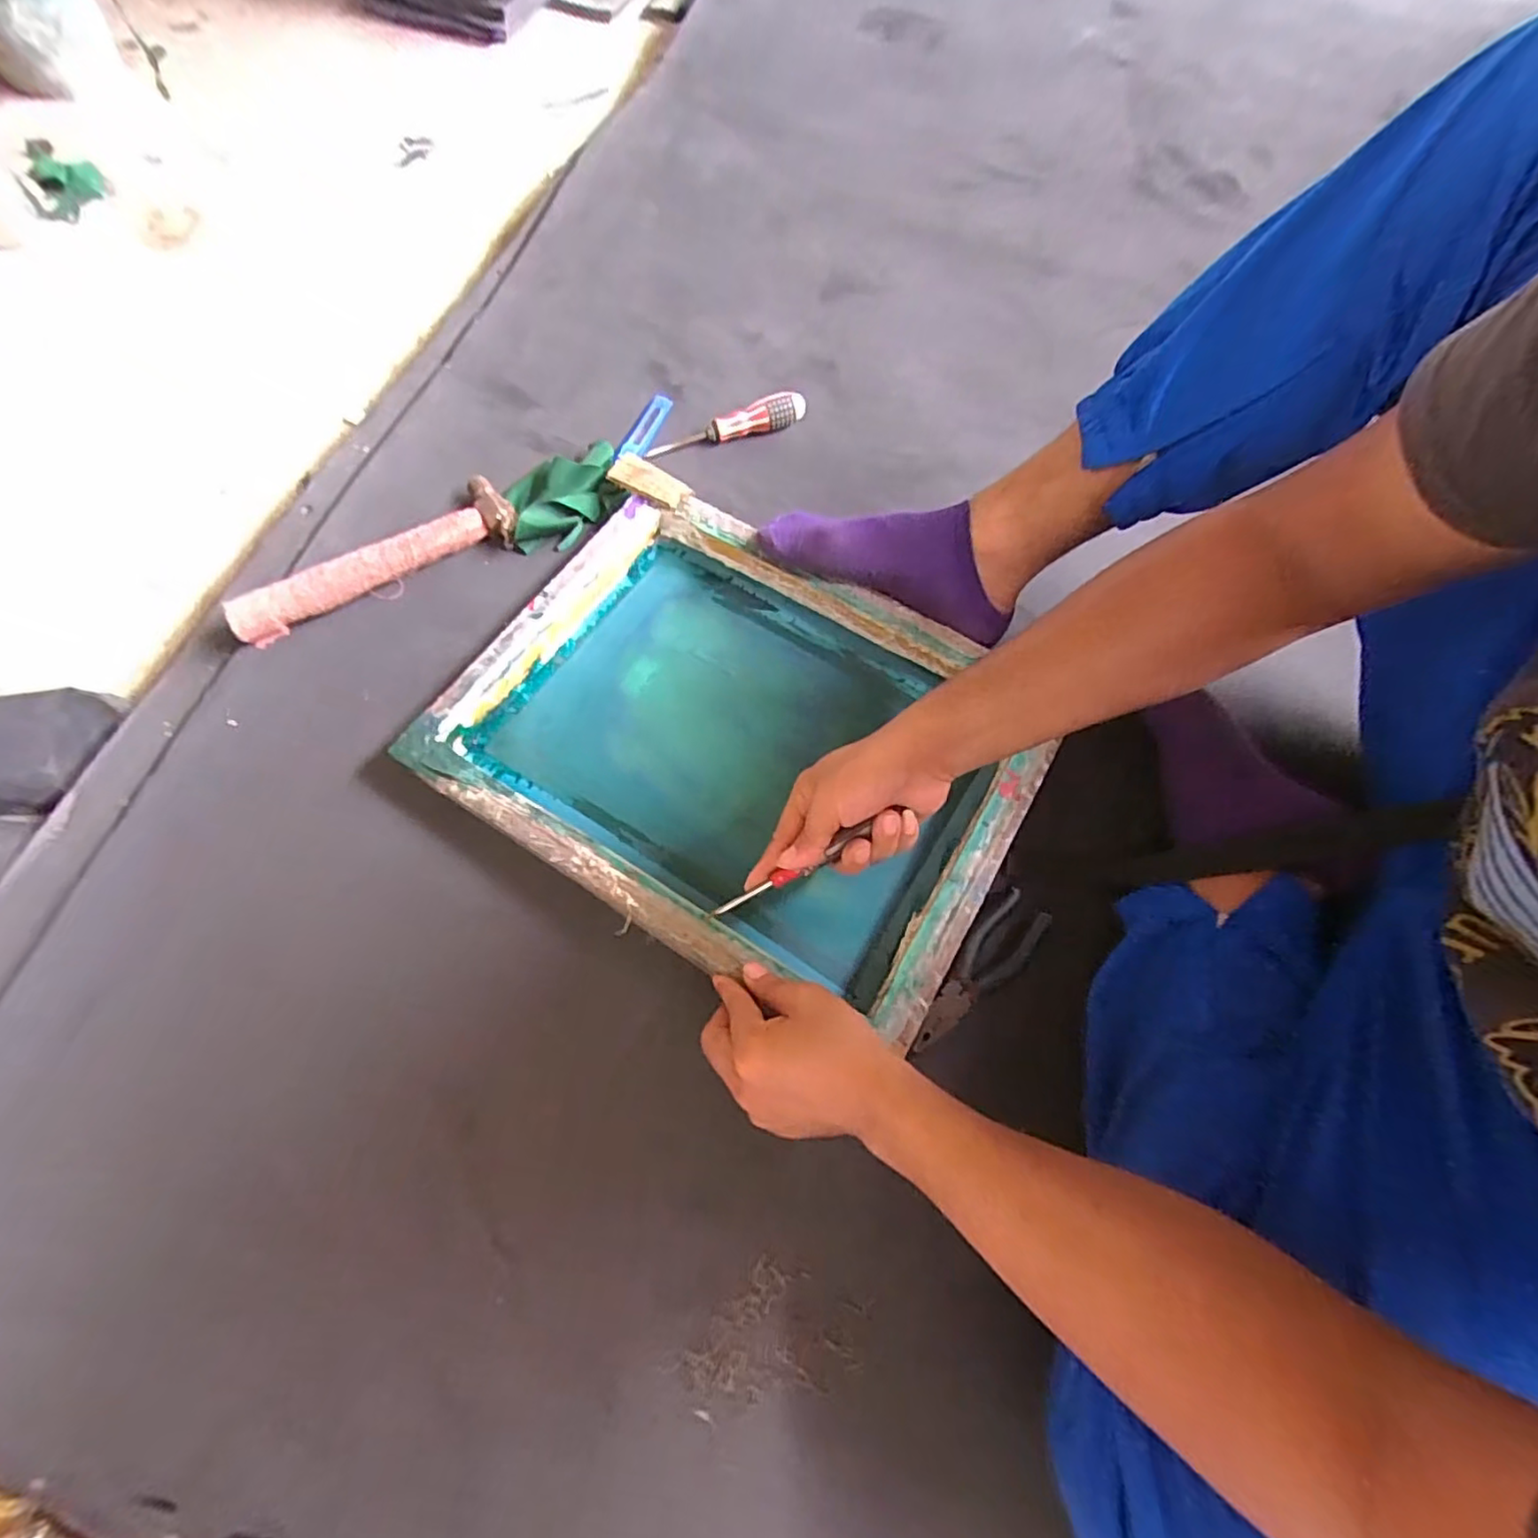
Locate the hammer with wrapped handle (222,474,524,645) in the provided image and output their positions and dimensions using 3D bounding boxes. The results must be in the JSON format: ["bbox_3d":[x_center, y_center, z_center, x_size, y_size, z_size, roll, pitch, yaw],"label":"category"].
[{"bbox_3d":[-0.370,-0.199,0.613,0.263,0.042,0.070,-35,72,-14],"label":"hammer with wrapped handle"}]

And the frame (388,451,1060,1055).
[{"bbox_3d":[-0.021,-0.027,0.561,0.460,0.051,0.349,30,70,11],"label":"frame"}]

